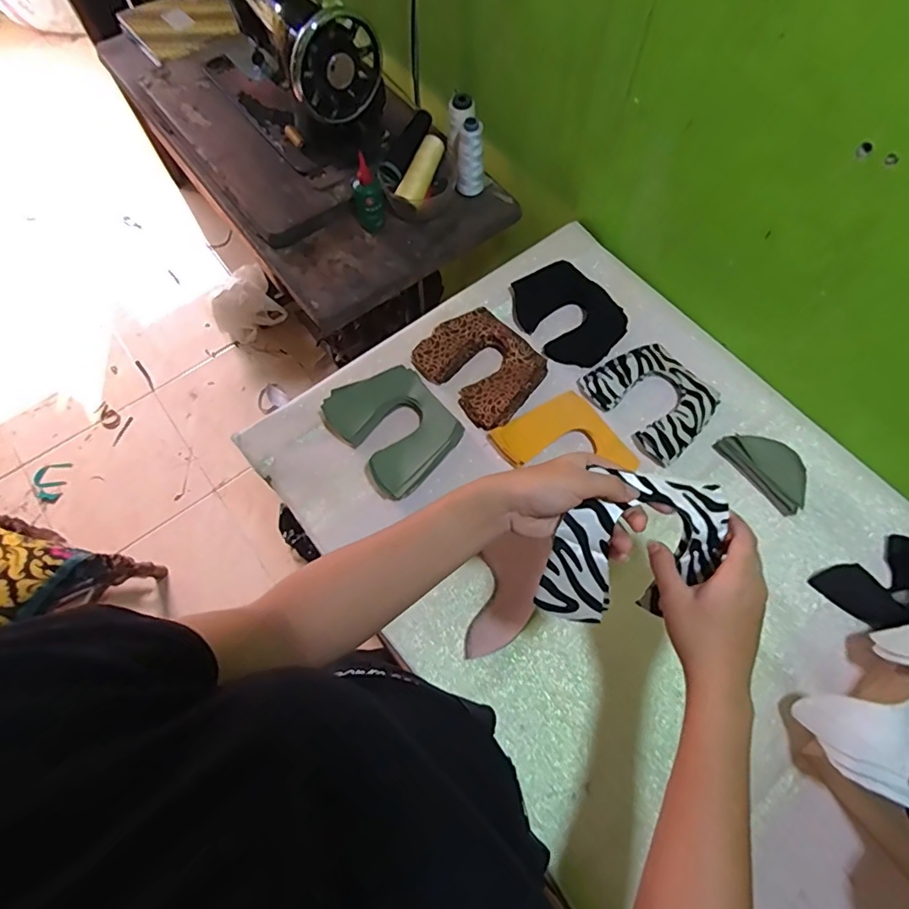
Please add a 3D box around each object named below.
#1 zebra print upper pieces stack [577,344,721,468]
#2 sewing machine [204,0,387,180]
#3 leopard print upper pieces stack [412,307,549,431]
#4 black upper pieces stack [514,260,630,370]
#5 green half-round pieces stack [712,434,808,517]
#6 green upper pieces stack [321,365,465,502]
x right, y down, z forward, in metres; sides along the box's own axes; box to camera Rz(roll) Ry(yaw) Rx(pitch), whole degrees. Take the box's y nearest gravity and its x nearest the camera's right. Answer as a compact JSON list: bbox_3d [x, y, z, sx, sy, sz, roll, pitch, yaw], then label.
[{"bbox_3d":[0.259,-0.079,0.680,0.133,0.019,0.154,-40,72,-12],"label":"zebra print upper pieces stack"},{"bbox_3d":[-0.277,-0.639,0.816,0.183,0.194,0.365,-36,71,-14],"label":"sewing machine"},{"bbox_3d":[0.036,-0.119,0.705,0.155,0.029,0.131,38,75,16],"label":"leopard print upper pieces stack"},{"bbox_3d":[0.158,-0.201,0.737,0.159,0.019,0.121,41,76,16],"label":"black upper pieces stack"},{"bbox_3d":[0.392,0.012,0.638,0.067,0.024,0.116,-31,70,-9],"label":"green half-round pieces stack"},{"bbox_3d":[-0.075,-0.038,0.659,0.132,0.036,0.159,-38,72,-11],"label":"green upper pieces stack"}]

